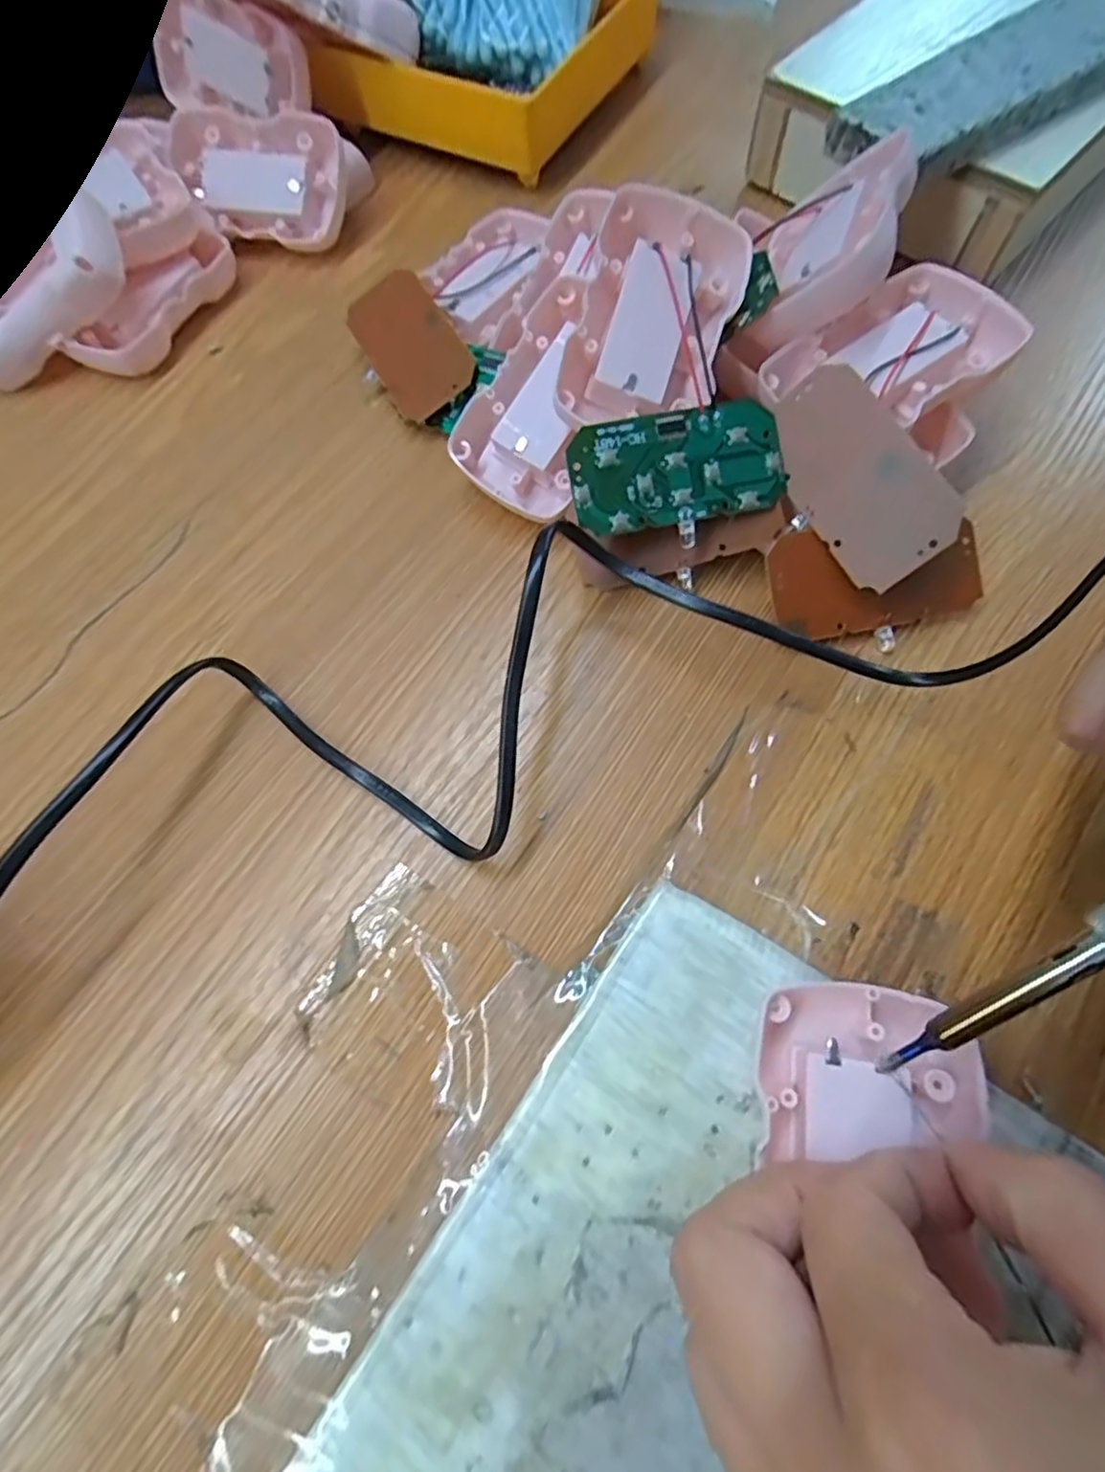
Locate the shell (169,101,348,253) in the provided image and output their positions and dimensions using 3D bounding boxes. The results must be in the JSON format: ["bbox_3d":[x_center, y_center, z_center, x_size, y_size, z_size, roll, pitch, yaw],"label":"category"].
[{"bbox_3d":[-0.143,-0.269,0.328,0.086,0.016,0.052,11,99,4],"label":"shell"}]

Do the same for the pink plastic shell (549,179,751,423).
[{"bbox_3d":[0.036,-0.150,0.244,0.053,0.021,0.079,16,87,-7],"label":"pink plastic shell"}]

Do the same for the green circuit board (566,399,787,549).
[{"bbox_3d":[0.044,-0.091,0.234,0.073,0.004,0.042,-11,92,-3],"label":"green circuit board"}]

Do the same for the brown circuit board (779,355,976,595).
[{"bbox_3d":[0.102,-0.087,0.226,0.038,0.004,0.073,-40,76,32],"label":"brown circuit board"}]

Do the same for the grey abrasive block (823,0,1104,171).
[{"bbox_3d":[0.182,-0.266,0.272,0.145,0.018,0.044,-32,70,-11],"label":"grey abrasive block"}]

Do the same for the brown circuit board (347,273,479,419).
[{"bbox_3d":[-0.061,-0.169,0.287,0.039,0.006,0.068,-33,78,11],"label":"brown circuit board"}]

